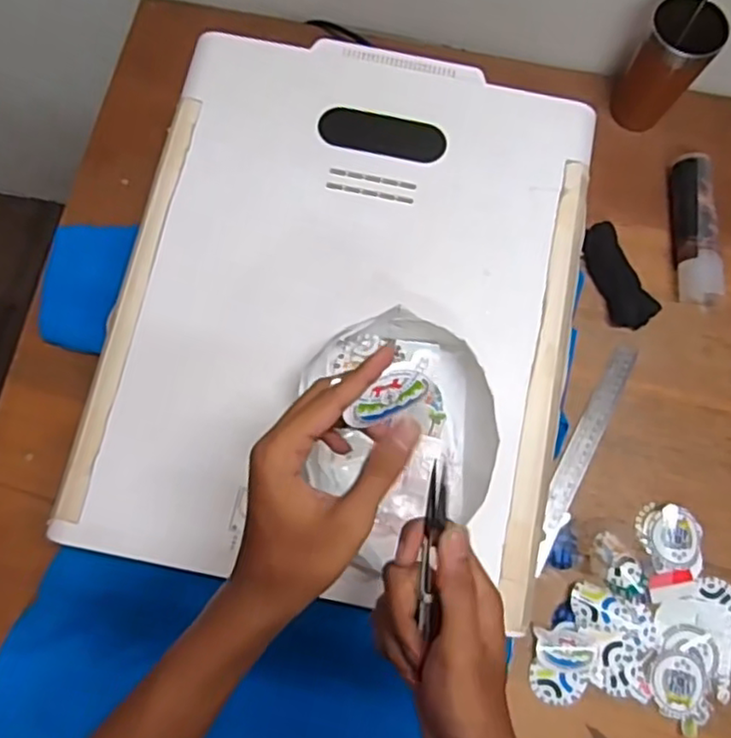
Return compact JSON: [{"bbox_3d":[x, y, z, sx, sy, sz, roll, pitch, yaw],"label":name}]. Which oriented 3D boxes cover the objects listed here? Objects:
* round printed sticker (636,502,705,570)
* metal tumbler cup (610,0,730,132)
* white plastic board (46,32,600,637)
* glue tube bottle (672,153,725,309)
[{"bbox_3d":[0.327,0.181,0.706,0.066,0.007,0.070,0,77,-2],"label":"round printed sticker"},{"bbox_3d":[0.349,-0.354,0.779,0.080,0.144,0.093,33,77,6],"label":"metal tumbler cup"},{"bbox_3d":[-0.014,-0.061,0.599,0.394,0.045,0.500,11,76,3],"label":"white plastic board"},{"bbox_3d":[0.391,-0.167,0.783,0.044,0.043,0.186,3,76,-1],"label":"glue tube bottle"}]

